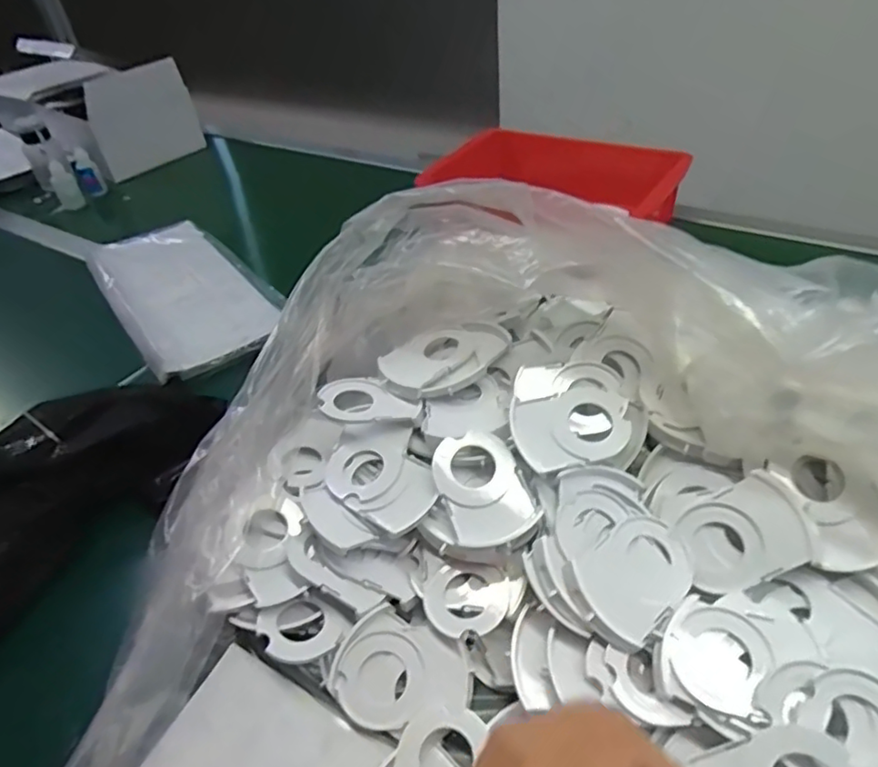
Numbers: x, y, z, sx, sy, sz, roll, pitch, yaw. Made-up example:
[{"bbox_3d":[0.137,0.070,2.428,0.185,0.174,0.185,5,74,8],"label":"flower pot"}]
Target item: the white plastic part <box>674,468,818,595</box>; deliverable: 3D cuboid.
[{"bbox_3d":[0.183,0.090,0.363,0.070,0.007,0.054,-31,59,17],"label":"white plastic part"}]

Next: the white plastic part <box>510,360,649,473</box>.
[{"bbox_3d":[0.096,0.022,0.422,0.090,0.013,0.081,-7,59,-5],"label":"white plastic part"}]

